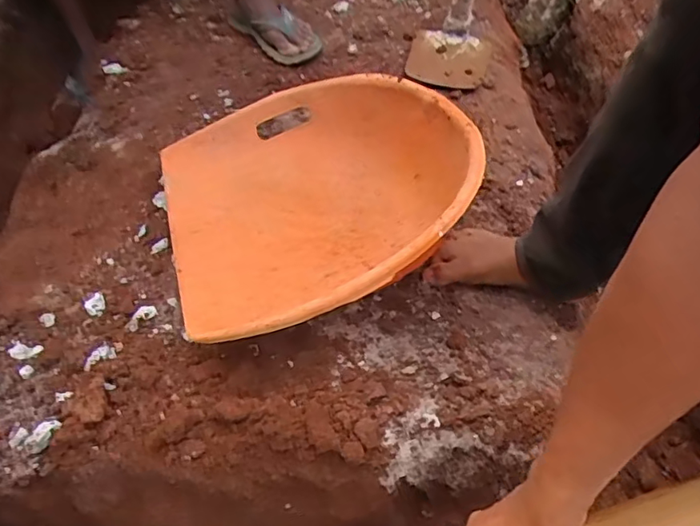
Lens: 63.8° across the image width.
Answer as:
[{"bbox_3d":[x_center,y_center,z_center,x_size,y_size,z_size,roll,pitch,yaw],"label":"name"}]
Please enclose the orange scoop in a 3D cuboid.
[{"bbox_3d":[-0.039,-0.088,0.751,0.394,0.163,0.403,-1,46,1],"label":"orange scoop"}]

